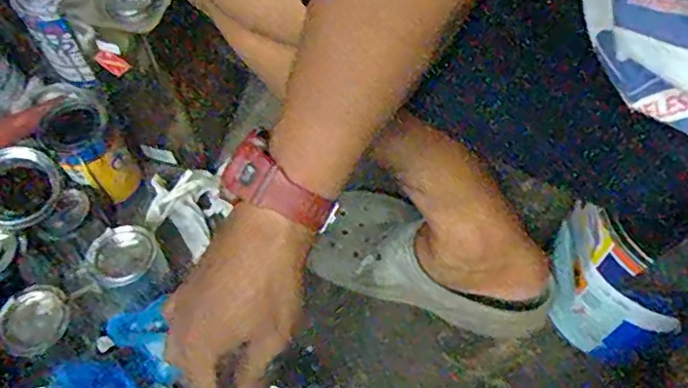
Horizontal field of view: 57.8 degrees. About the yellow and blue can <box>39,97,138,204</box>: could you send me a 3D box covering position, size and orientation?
[{"bbox_3d":[-0.291,-0.044,0.725,0.072,0.104,0.088,-41,67,-20],"label":"yellow and blue can"}]

